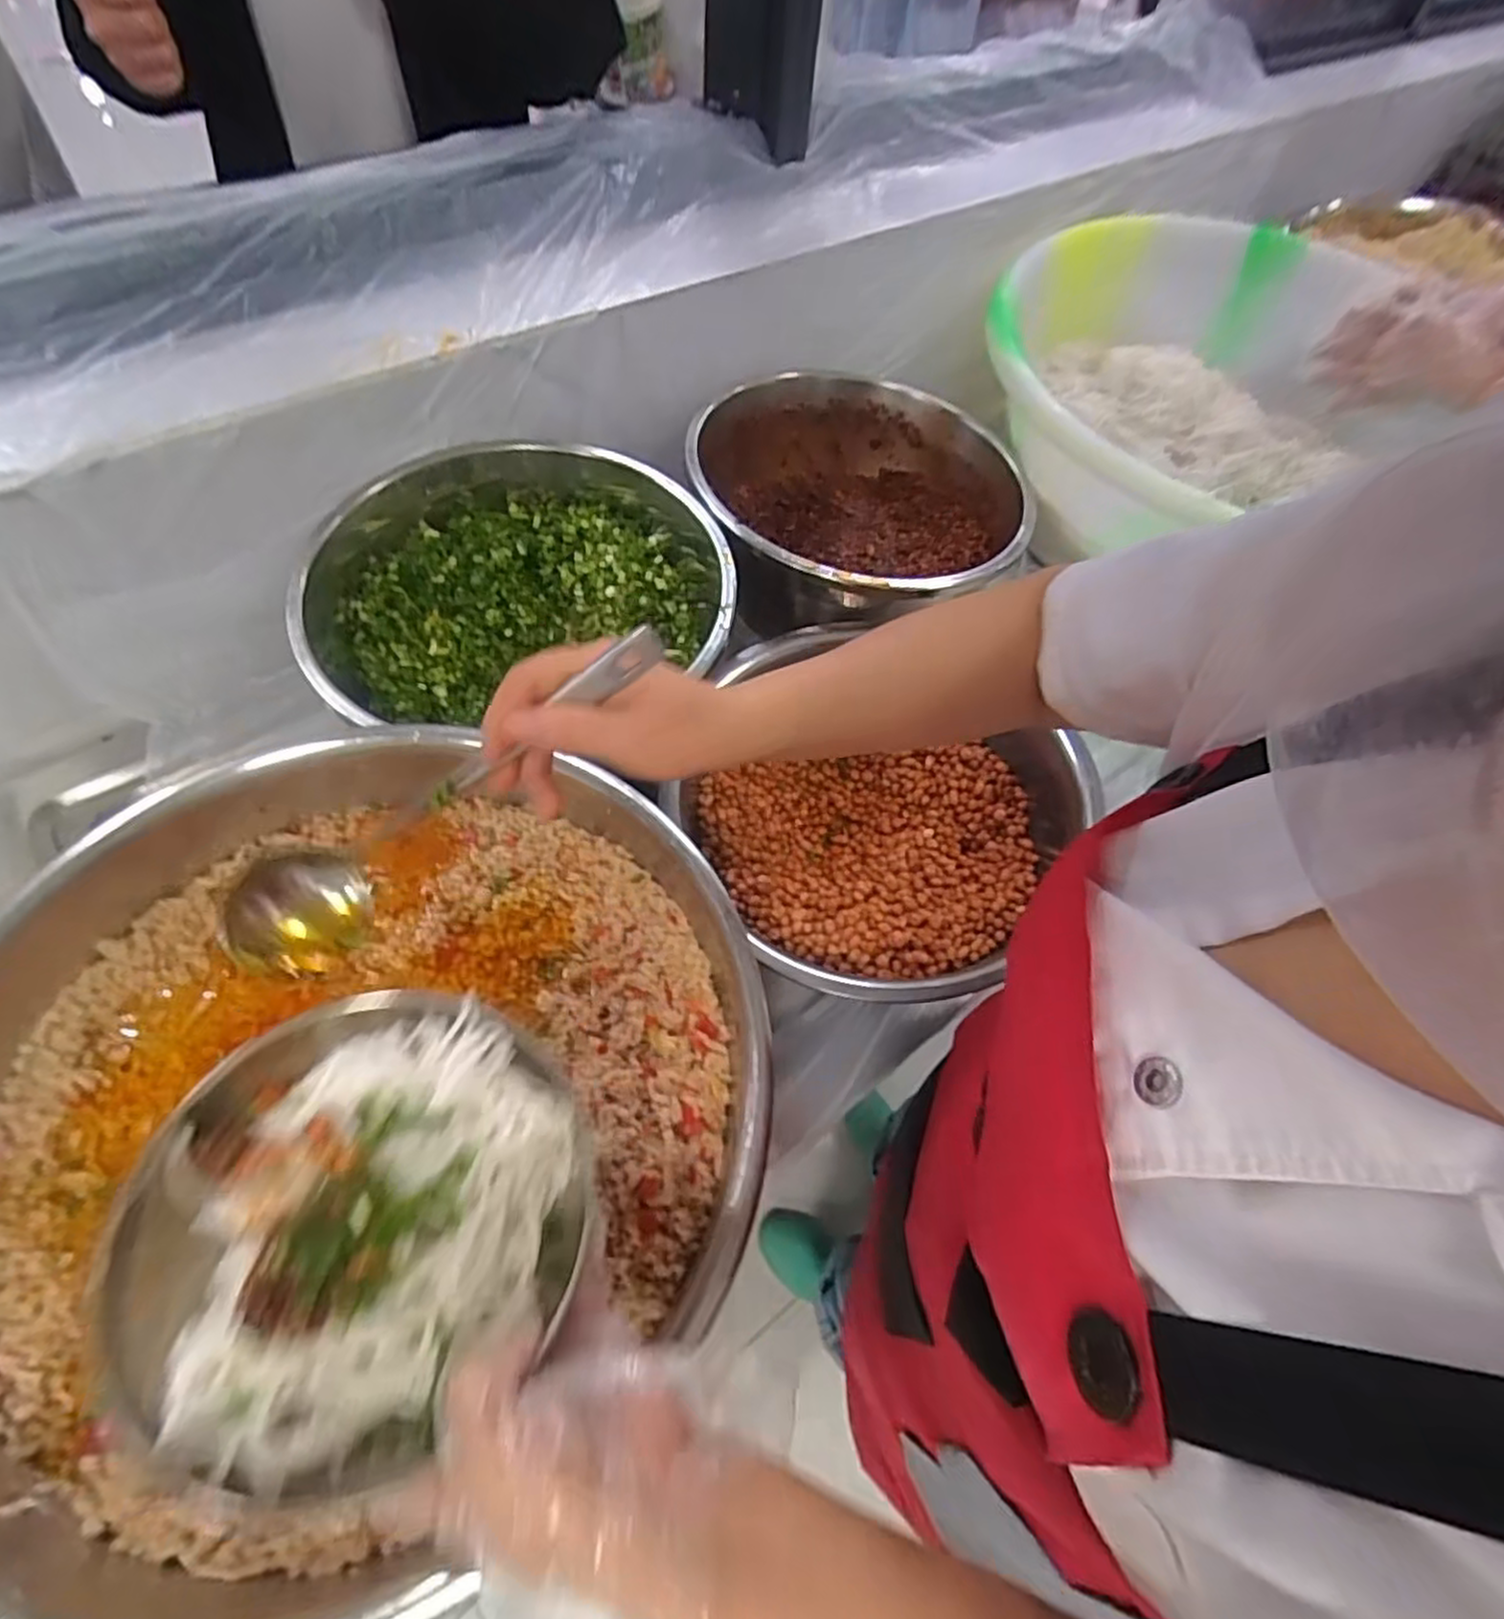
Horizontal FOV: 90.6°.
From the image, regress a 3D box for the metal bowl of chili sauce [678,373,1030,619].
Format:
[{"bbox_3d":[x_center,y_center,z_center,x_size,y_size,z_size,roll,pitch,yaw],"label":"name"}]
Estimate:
[{"bbox_3d":[0.105,-0.322,0.802,0.333,0.149,0.352,2,59,-3],"label":"metal bowl of chili sauce"}]

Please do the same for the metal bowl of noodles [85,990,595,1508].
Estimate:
[{"bbox_3d":[-0.156,0.155,0.289,0.164,0.070,0.166,2,59,-3],"label":"metal bowl of noodles"}]

